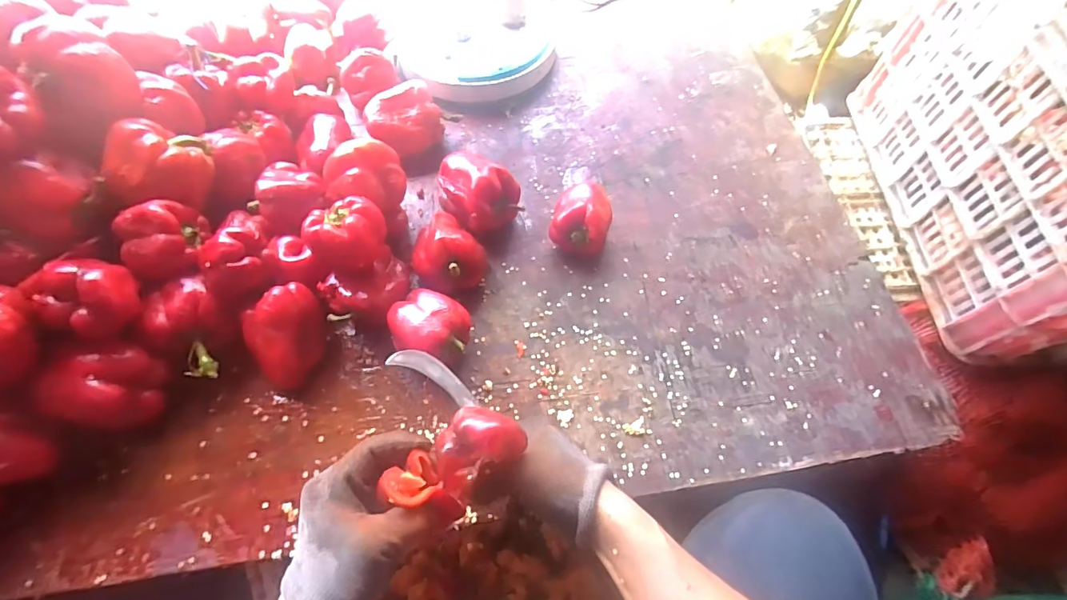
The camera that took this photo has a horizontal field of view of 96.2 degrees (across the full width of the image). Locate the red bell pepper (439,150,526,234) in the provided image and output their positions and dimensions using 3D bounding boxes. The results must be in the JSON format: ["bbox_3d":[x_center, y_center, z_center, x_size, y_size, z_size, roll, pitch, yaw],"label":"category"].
[{"bbox_3d":[-0.072,-0.130,0.589,0.079,0.085,0.100,-38,70,-20],"label":"red bell pepper"}]

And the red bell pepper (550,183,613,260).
[{"bbox_3d":[0.061,-0.097,0.584,0.067,0.069,0.091,18,63,7],"label":"red bell pepper"}]

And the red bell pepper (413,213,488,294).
[{"bbox_3d":[-0.100,-0.049,0.549,0.078,0.073,0.094,-40,70,-20],"label":"red bell pepper"}]

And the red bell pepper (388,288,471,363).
[{"bbox_3d":[-0.109,0.034,0.502,0.077,0.073,0.067,18,63,7],"label":"red bell pepper"}]

